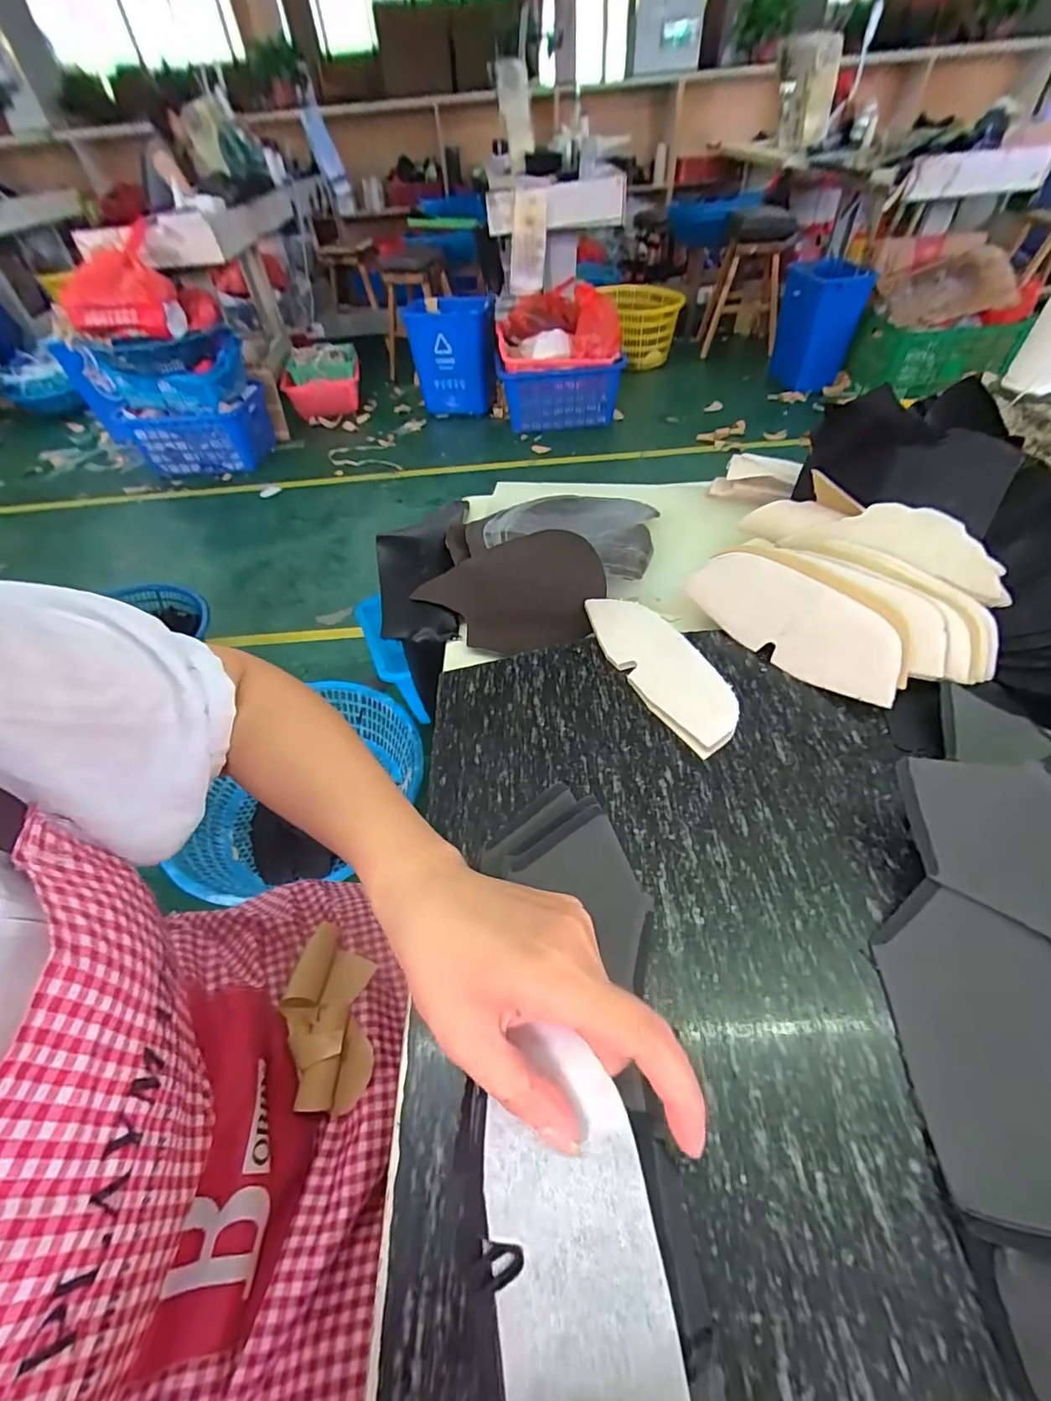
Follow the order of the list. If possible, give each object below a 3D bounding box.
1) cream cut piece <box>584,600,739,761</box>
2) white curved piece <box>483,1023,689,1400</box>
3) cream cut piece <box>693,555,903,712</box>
[{"bbox_3d":[0.101,-0.031,0.399,0.059,0.013,0.170,-19,50,-13],"label":"cream cut piece"},{"bbox_3d":[0.017,0.198,0.182,0.059,0.019,0.138,-9,54,-1],"label":"white curved piece"},{"bbox_3d":[0.198,-0.061,0.390,0.012,0.067,0.162,-1,35,-49],"label":"cream cut piece"}]

